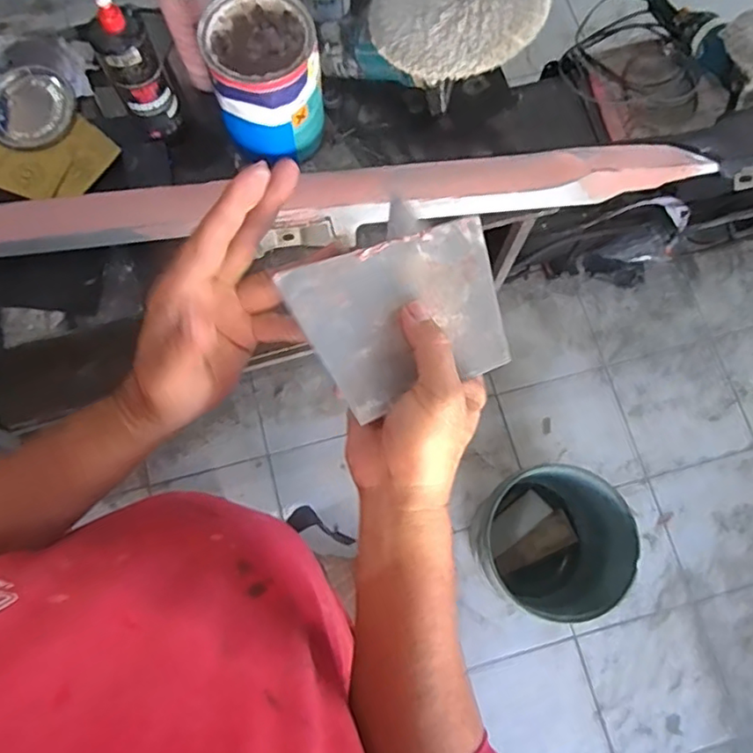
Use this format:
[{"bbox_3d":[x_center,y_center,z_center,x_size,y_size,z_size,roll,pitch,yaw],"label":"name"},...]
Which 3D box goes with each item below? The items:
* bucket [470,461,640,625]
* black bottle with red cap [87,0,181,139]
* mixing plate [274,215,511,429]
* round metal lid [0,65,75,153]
[{"bbox_3d":[0.344,0.346,1.289,0.270,0.350,0.287,0,76,-1],"label":"bucket"},{"bbox_3d":[-0.349,-0.442,0.870,0.076,0.200,0.060,-29,78,-8],"label":"black bottle with red cap"},{"bbox_3d":[0.020,-0.037,0.368,0.135,0.006,0.095,-21,88,-22],"label":"mixing plate"},{"bbox_3d":[-0.584,-0.448,1.016,0.145,0.029,0.149,0,74,1],"label":"round metal lid"}]

